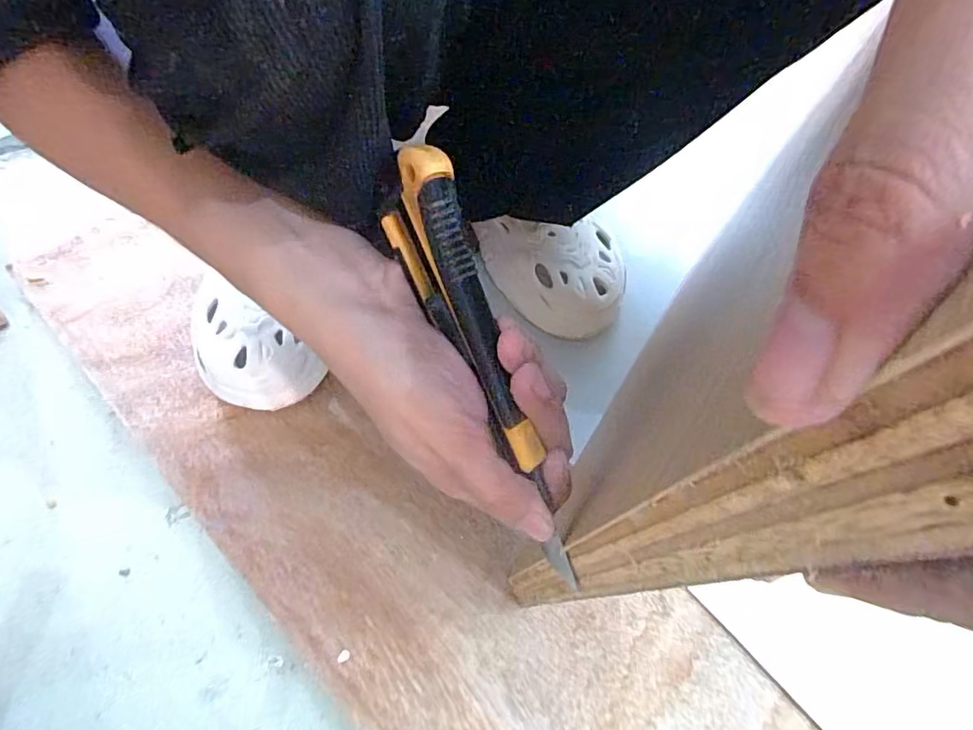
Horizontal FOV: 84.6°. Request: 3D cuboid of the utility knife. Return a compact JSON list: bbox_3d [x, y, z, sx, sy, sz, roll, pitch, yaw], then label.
[{"bbox_3d":[0.000,0.006,0.212,0.024,0.033,0.173,-23,99,-12],"label":"utility knife"}]

